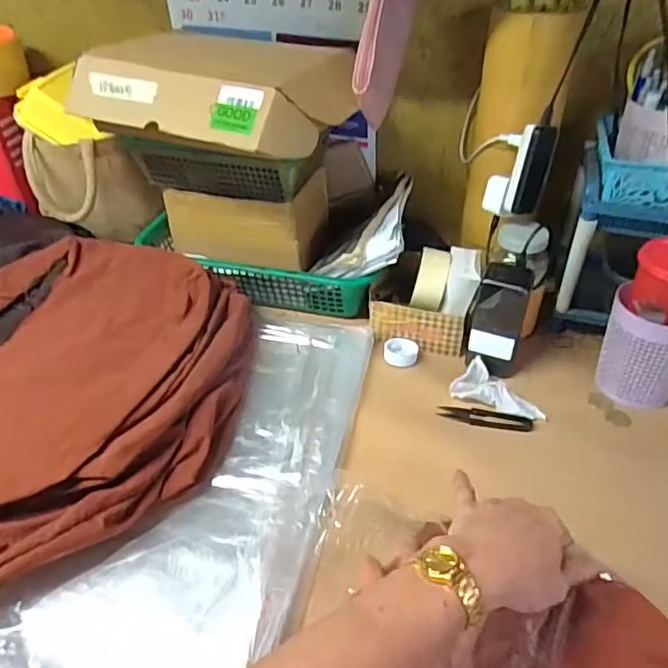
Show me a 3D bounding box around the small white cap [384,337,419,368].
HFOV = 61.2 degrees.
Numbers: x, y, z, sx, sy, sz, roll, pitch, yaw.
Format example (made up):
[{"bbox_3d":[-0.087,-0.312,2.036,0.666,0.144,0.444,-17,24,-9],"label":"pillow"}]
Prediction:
[{"bbox_3d":[0.083,0.023,0.704,0.042,0.013,0.040,0,38,0],"label":"small white cap"}]

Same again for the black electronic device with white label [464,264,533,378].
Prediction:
[{"bbox_3d":[0.190,-0.011,0.654,0.059,0.130,0.040,8,39,10],"label":"black electronic device with white label"}]

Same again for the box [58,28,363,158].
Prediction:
[{"bbox_3d":[-0.137,-0.295,0.668,0.308,0.083,0.198,17,42,21],"label":"box"}]

